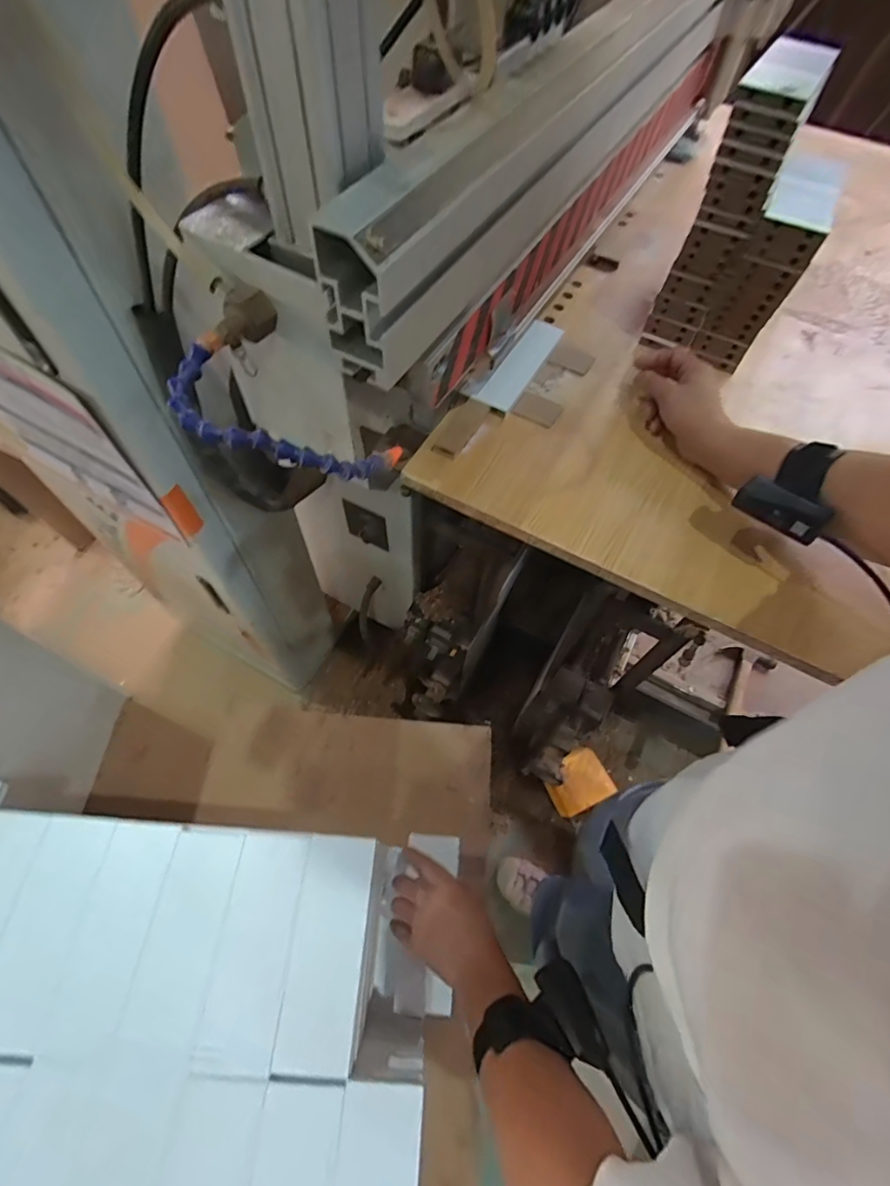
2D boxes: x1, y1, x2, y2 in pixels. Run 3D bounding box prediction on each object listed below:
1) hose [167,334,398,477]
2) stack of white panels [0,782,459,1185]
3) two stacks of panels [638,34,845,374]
[{"bbox_3d":[-0.118,-0.126,0.388,0.173,0.024,0.078,22,59,-20],"label":"hose"},{"bbox_3d":[-0.257,0.403,0.474,0.480,0.211,0.339,5,61,0],"label":"stack of white panels"},{"bbox_3d":[0.341,-0.408,0.547,0.123,0.234,0.166,29,64,12],"label":"two stacks of panels"}]

